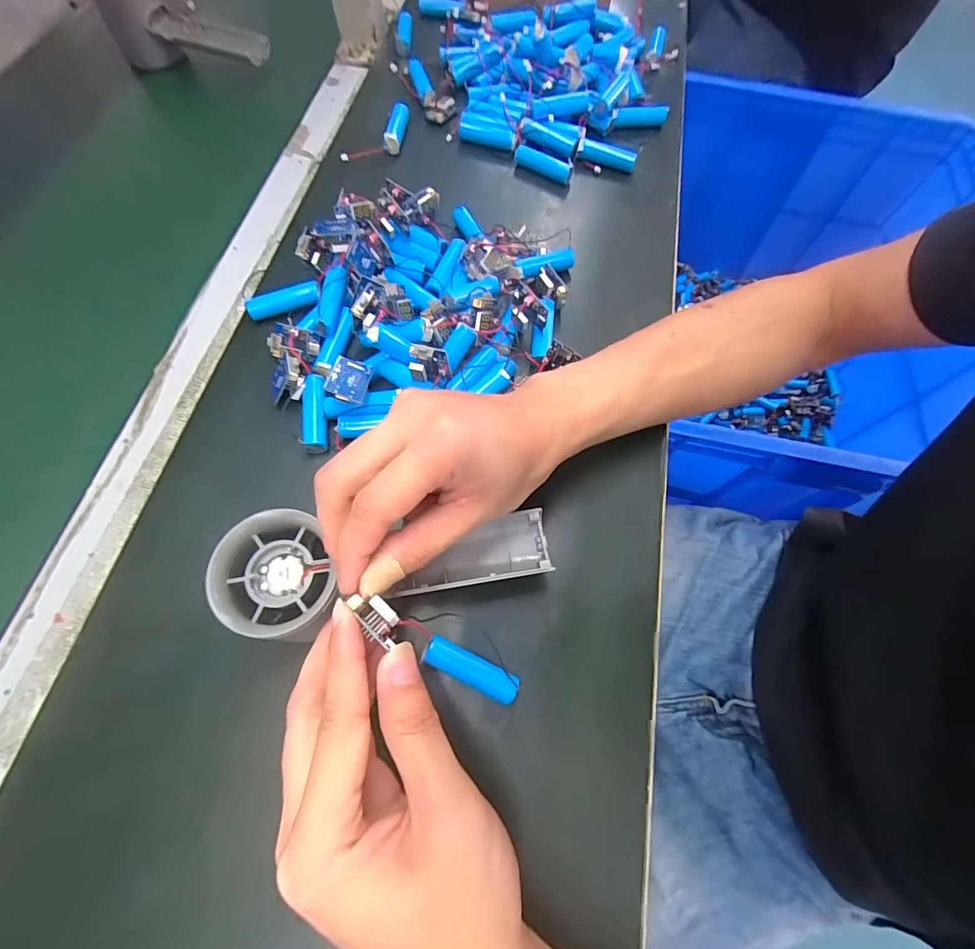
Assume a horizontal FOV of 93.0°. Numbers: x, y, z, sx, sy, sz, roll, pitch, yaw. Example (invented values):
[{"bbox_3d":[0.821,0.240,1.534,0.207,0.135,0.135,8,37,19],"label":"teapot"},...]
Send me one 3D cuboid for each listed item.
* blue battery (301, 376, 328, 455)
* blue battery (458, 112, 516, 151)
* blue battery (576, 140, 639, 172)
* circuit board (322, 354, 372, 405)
[{"bbox_3d":[-0.108,-0.039,0.290,0.014,0.012,0.049,-4,79,-4],"label":"blue battery"},{"bbox_3d":[0.000,-0.296,0.401,0.049,0.014,0.014,17,66,5],"label":"blue battery"},{"bbox_3d":[0.101,-0.269,0.390,0.048,0.013,0.011,16,66,5],"label":"blue battery"},{"bbox_3d":[-0.083,-0.057,0.277,0.022,0.005,0.029,18,55,-16],"label":"circuit board"}]

